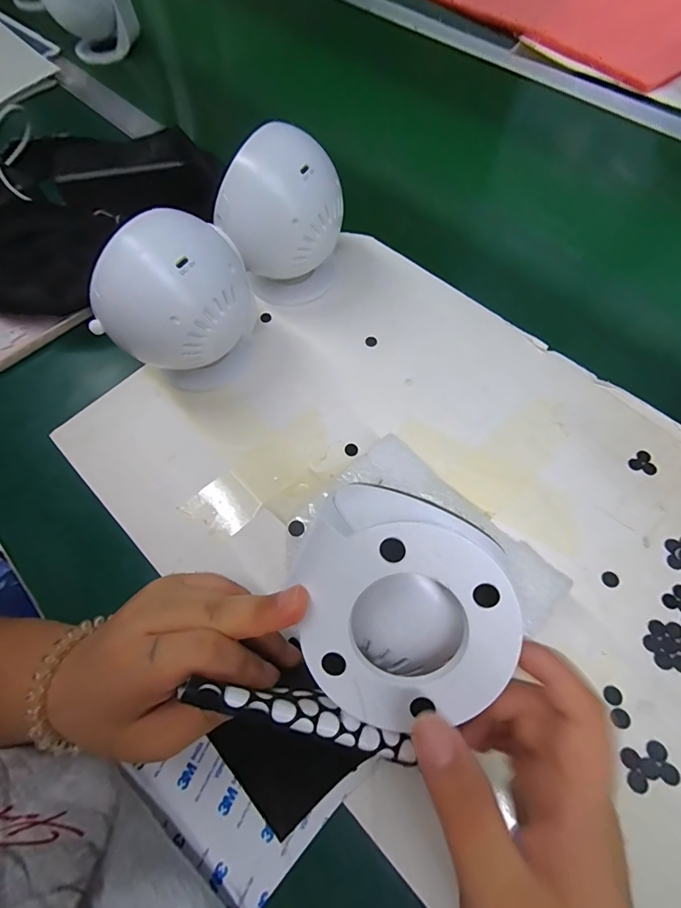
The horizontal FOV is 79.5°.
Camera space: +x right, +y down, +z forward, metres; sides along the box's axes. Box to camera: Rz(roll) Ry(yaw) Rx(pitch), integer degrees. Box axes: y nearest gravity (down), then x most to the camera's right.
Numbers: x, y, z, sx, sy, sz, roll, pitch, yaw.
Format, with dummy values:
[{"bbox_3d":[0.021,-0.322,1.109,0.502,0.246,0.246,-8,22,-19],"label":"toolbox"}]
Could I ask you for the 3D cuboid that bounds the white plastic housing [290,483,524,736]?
[{"bbox_3d":[0.027,0.065,0.184,0.085,0.048,0.086,28,98,3],"label":"white plastic housing"}]

